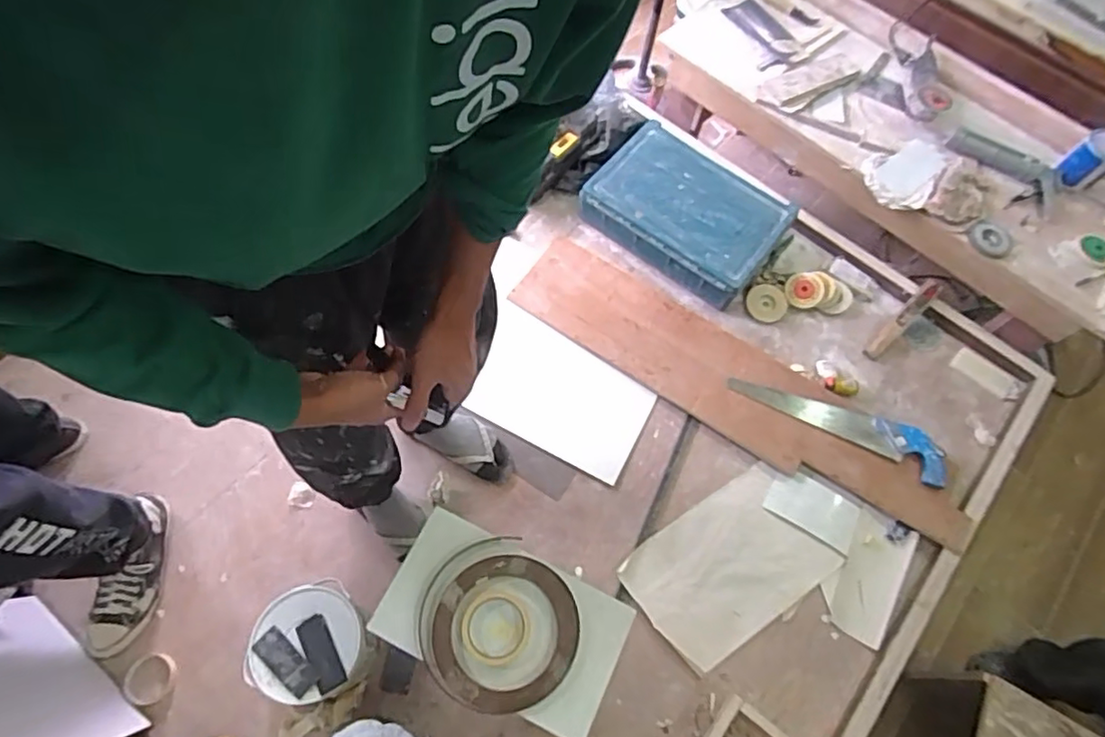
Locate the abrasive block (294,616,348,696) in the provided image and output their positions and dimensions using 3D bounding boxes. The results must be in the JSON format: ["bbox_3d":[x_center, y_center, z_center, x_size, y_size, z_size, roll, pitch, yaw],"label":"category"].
[{"bbox_3d":[-0.362,0.446,0.974,0.043,0.011,0.111,-26,69,-16],"label":"abrasive block"}]

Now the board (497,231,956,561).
[{"bbox_3d":[0.410,0.029,1.457,1.107,0.033,0.258,32,62,15],"label":"board"}]

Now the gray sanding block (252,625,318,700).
[{"bbox_3d":[-0.413,0.455,0.965,0.108,0.018,0.043,41,70,15],"label":"gray sanding block"}]

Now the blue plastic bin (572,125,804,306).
[{"bbox_3d":[0.345,-0.416,1.595,0.470,0.104,0.353,37,67,13],"label":"blue plastic bin"}]

